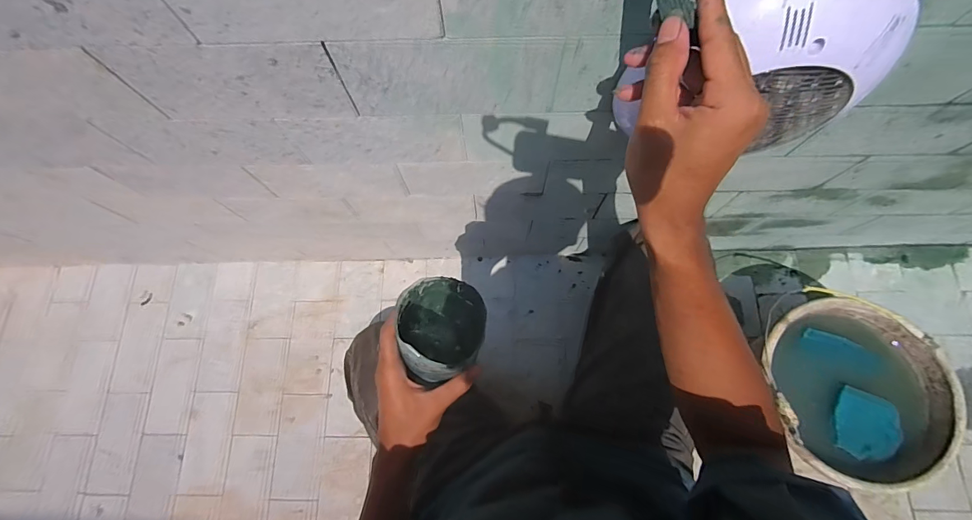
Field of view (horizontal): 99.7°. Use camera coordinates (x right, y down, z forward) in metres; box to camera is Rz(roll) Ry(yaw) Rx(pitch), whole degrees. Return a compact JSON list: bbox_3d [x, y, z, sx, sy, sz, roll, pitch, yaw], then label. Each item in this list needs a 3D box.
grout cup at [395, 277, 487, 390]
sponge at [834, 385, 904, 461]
[{"bbox_3d":[-0.045,0.070,0.406,0.082,0.069,0.098,9,75,4],"label":"grout cup"},{"bbox_3d":[0.605,0.263,0.649,0.101,0.012,0.101,22,76,7],"label":"sponge"}]

